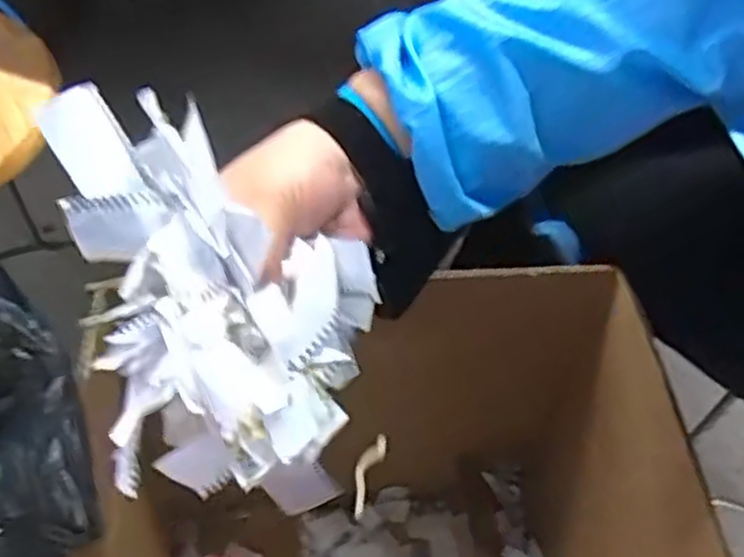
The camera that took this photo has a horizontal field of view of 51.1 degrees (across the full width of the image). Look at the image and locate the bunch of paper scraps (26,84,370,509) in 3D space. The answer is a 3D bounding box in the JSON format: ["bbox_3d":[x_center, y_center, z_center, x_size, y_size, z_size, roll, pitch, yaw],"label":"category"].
[{"bbox_3d":[-0.062,0.005,0.325,0.116,0.115,0.141,-9,49,-2],"label":"bunch of paper scraps"}]

